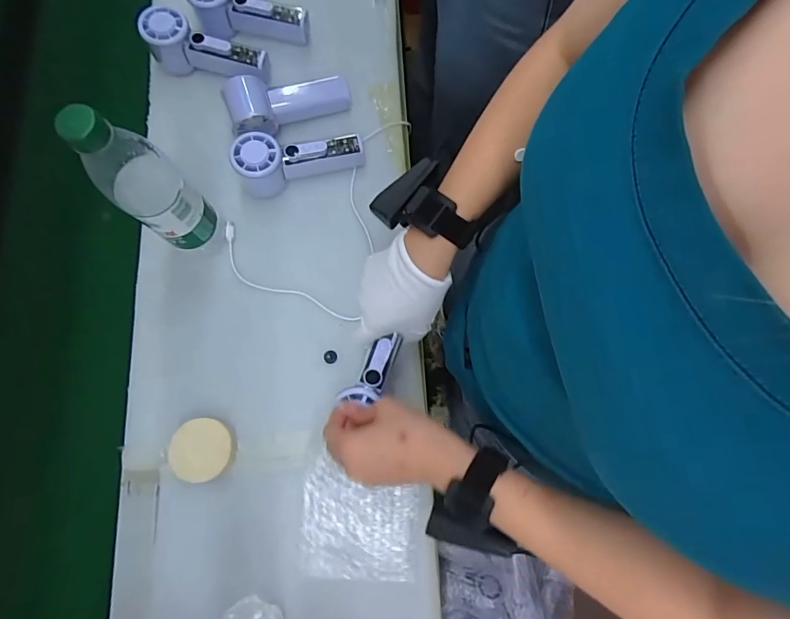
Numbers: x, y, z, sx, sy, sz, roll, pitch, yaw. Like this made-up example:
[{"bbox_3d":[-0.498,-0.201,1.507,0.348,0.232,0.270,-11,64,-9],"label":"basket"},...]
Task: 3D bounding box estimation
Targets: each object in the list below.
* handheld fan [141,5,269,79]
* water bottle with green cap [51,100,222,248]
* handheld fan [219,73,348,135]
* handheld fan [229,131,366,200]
[{"bbox_3d":[-0.237,-0.331,0.556,0.149,0.060,0.043,12,76,2],"label":"handheld fan"},{"bbox_3d":[-0.237,-0.118,0.423,0.067,0.221,0.058,43,79,9],"label":"water bottle with green cap"},{"bbox_3d":[-0.136,-0.265,0.549,0.152,0.048,0.061,-21,77,-6],"label":"handheld fan"},{"bbox_3d":[-0.113,-0.178,0.526,0.150,0.055,0.052,-8,76,-3],"label":"handheld fan"}]

